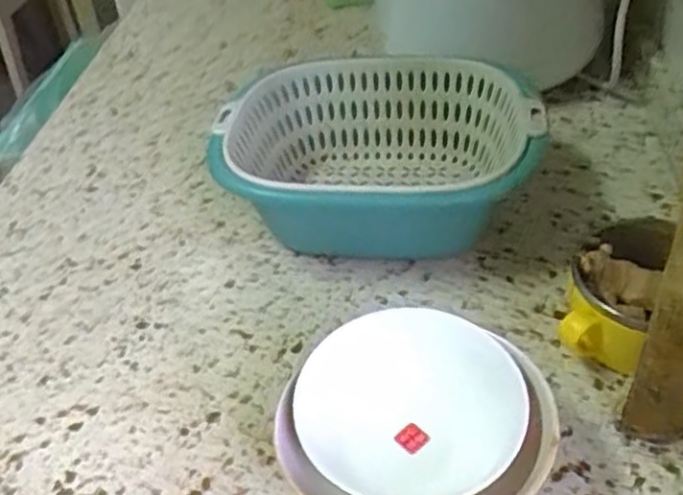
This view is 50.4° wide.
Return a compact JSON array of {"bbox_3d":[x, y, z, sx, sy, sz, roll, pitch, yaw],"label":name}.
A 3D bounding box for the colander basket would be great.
[{"bbox_3d":[0.029,-0.064,0.555,0.225,0.089,0.188,2,41,10],"label":"colander basket"}]

